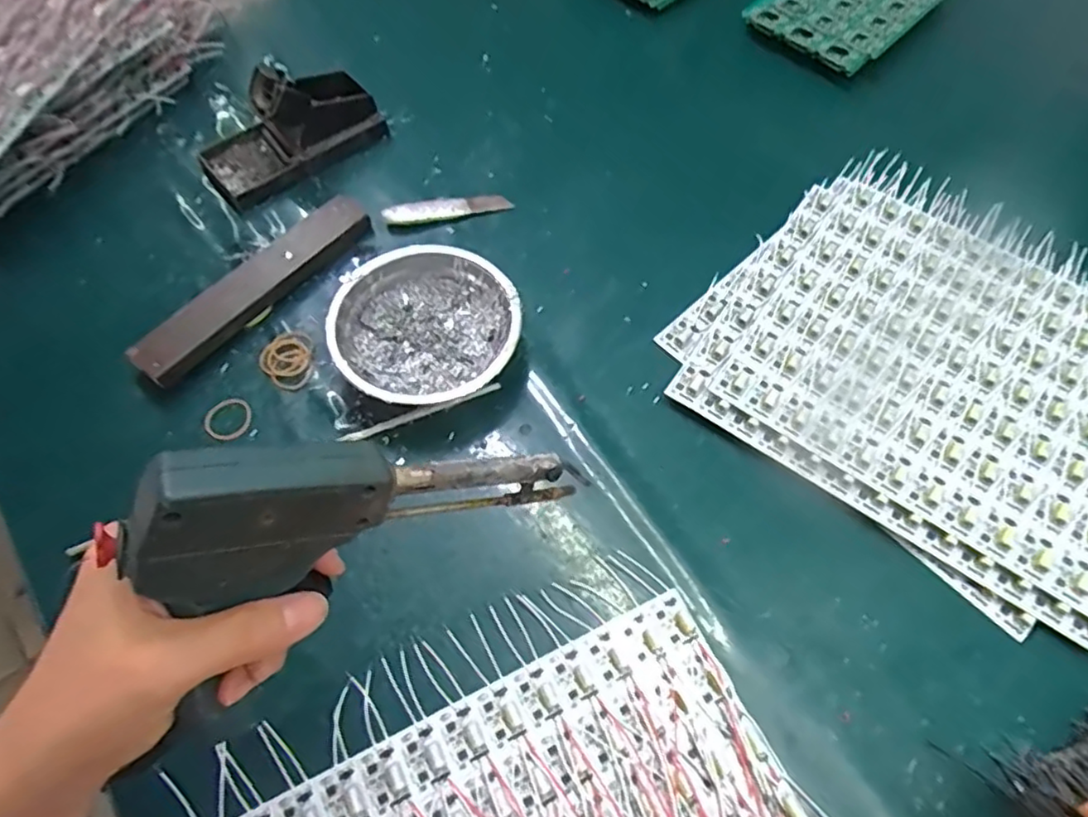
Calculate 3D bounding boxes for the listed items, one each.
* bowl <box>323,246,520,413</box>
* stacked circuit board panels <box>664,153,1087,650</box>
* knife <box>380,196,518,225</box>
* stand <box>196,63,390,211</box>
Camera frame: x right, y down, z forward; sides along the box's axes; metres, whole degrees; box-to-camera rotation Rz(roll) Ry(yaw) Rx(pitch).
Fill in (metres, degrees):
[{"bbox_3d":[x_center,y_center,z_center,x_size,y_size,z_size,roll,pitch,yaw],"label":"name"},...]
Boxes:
[{"bbox_3d":[-0.080,-0.054,0.454,0.126,0.047,0.125,0,63,0],"label":"bowl"},{"bbox_3d":[0.296,-0.036,0.455,0.309,0.029,0.289,33,67,15],"label":"stacked circuit board panels"},{"bbox_3d":[-0.079,-0.165,0.532,0.104,0.017,0.021,-15,64,-8],"label":"knife"},{"bbox_3d":[-0.215,-0.236,0.542,0.150,0.080,0.074,-41,70,-19],"label":"stand"}]

